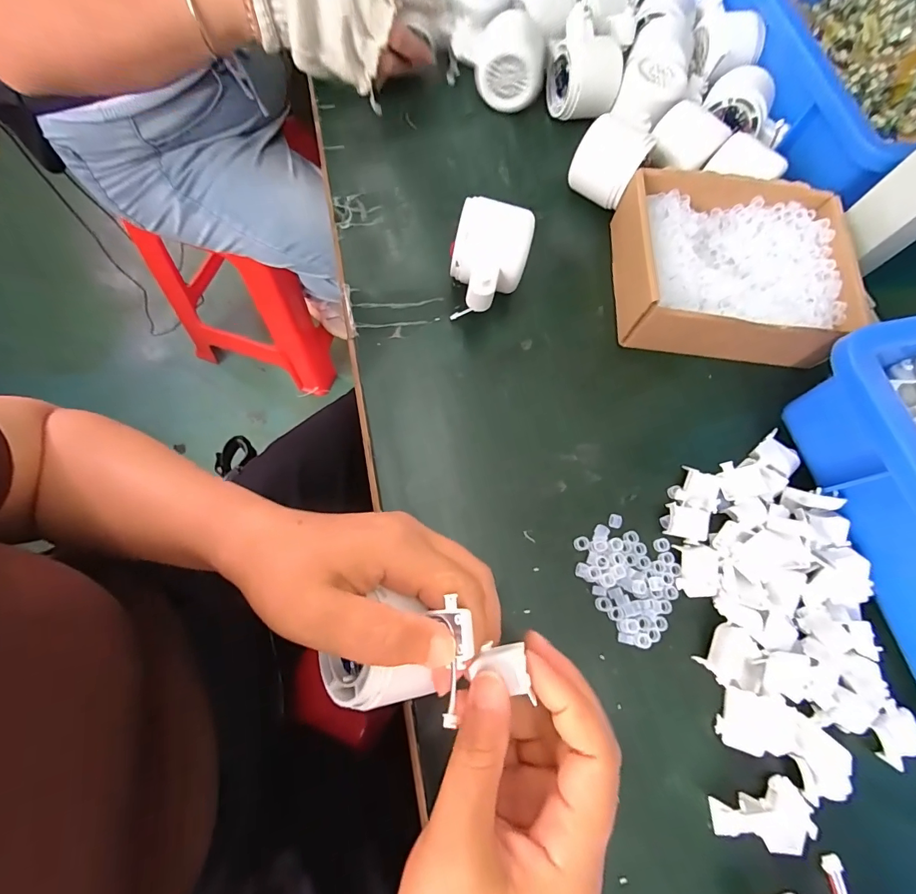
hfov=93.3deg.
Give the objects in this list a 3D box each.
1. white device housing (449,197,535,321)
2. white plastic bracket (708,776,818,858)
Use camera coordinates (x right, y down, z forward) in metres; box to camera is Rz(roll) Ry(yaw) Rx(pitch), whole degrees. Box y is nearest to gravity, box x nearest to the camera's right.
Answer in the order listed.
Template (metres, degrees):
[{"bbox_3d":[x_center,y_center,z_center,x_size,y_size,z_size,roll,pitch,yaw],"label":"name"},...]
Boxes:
[{"bbox_3d":[0.019,-0.133,0.320,0.054,0.054,0.071,20,71,1],"label":"white device housing"},{"bbox_3d":[0.167,0.201,0.233,0.053,0.014,0.029,-2,71,-6],"label":"white plastic bracket"}]

